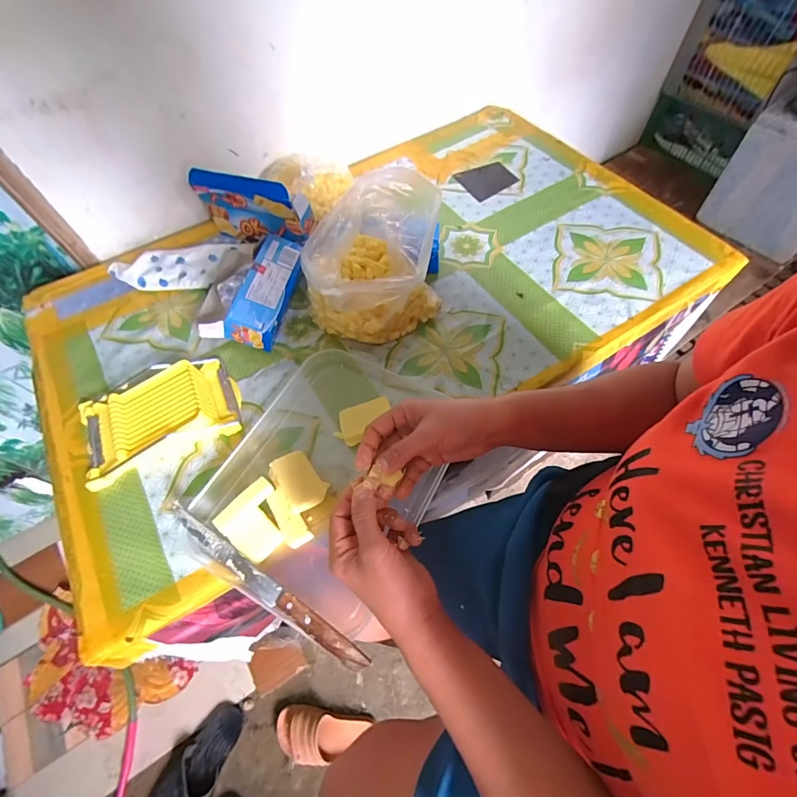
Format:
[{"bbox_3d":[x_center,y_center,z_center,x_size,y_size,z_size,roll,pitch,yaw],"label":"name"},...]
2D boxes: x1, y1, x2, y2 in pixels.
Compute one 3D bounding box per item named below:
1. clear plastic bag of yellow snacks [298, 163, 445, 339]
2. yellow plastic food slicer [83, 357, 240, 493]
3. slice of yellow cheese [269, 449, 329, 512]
[{"bbox_3d":[-0.033,-0.179,0.541,0.170,0.172,0.163,-3,60,2],"label":"clear plastic bag of yellow snacks"},{"bbox_3d":[-0.314,0.018,0.529,0.190,0.038,0.123,-25,62,-11],"label":"yellow plastic food slicer"},{"bbox_3d":[-0.117,0.097,0.471,0.051,0.014,0.068,-19,67,-48],"label":"slice of yellow cheese"}]

